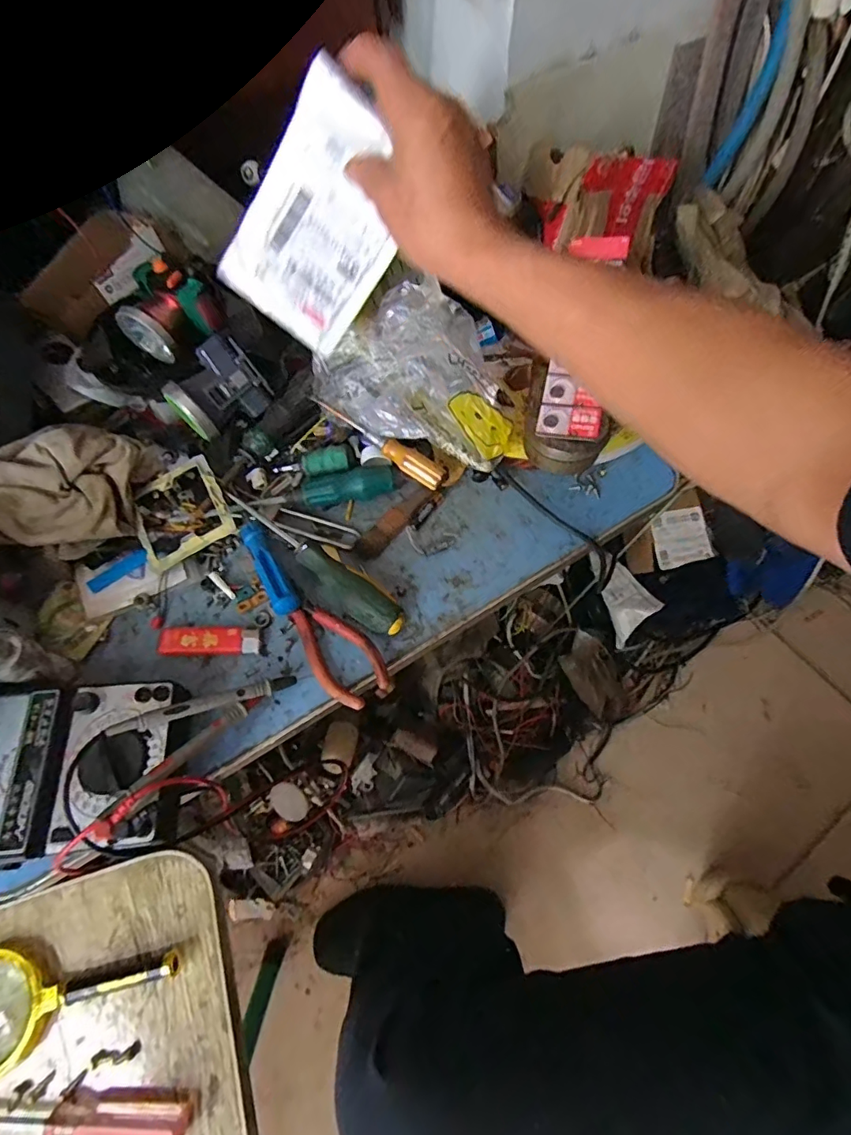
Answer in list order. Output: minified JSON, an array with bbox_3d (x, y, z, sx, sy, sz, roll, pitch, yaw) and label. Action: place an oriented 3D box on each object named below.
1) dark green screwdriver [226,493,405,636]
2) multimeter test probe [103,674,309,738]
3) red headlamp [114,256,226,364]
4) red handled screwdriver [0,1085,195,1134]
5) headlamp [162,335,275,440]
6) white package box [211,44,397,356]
[{"bbox_3d":[-0.097,0.000,0.440,0.186,0.031,0.028,33,70,15],"label":"dark green screwdriver"},{"bbox_3d":[-0.155,0.099,0.382,0.136,0.015,0.012,-11,64,-28],"label":"multimeter test probe"},{"bbox_3d":[-0.231,-0.230,0.464,0.072,0.053,0.072,30,69,13],"label":"red headlamp"},{"bbox_3d":[-0.219,0.318,0.295,0.167,0.019,0.026,1,65,1],"label":"red handled screwdriver"},{"bbox_3d":[-0.186,-0.157,0.461,0.053,0.059,0.081,41,72,17],"label":"headlamp"},{"bbox_3d":[-0.080,-0.268,0.408,0.109,0.162,0.019,33,29,-20],"label":"white package box"}]

